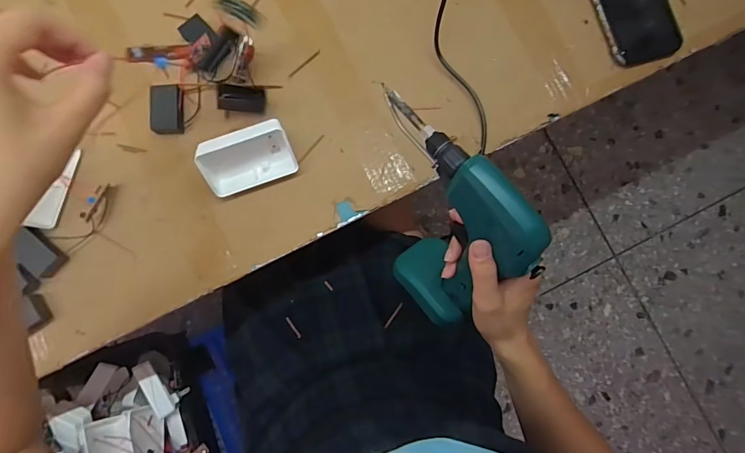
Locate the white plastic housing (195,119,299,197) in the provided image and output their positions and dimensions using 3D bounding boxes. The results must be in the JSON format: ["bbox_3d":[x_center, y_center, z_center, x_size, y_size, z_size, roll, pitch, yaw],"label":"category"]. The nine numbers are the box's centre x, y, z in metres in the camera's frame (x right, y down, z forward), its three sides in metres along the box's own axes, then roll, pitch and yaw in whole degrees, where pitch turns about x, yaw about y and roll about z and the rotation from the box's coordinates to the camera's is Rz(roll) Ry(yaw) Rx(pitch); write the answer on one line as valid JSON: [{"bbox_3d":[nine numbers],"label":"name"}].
[{"bbox_3d":[-0.127,-0.069,0.421,0.092,0.044,0.053,-22,86,-4],"label":"white plastic housing"}]

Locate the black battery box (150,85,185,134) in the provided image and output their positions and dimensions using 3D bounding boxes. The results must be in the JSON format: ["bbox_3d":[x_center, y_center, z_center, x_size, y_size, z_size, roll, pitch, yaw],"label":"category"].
[{"bbox_3d":[-0.219,-0.124,0.442,0.030,0.021,0.049,0,84,-2],"label":"black battery box"}]

